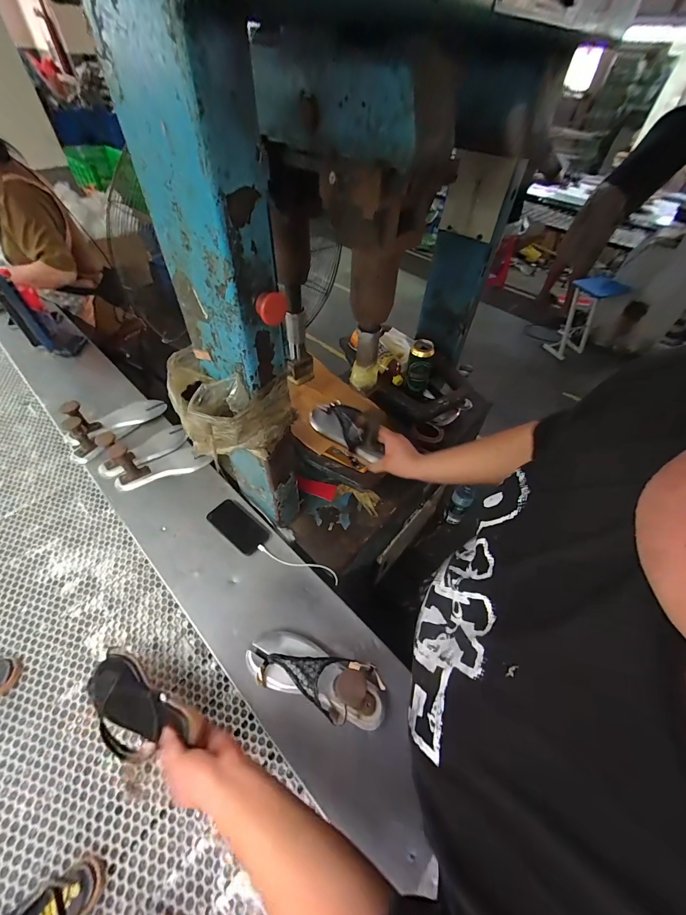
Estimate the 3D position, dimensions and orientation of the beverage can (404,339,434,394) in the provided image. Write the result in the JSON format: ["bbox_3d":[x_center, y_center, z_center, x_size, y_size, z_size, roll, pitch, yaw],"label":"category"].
[{"bbox_3d":[0.213,-0.249,0.947,0.066,0.154,0.063,3,50,-3],"label":"beverage can"}]

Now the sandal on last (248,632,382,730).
[{"bbox_3d":[-0.050,0.360,0.572,0.245,0.132,0.095,19,52,12],"label":"sandal on last"}]

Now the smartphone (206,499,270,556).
[{"bbox_3d":[-0.245,0.161,0.794,0.149,0.008,0.074,37,54,14],"label":"smartphone"}]

